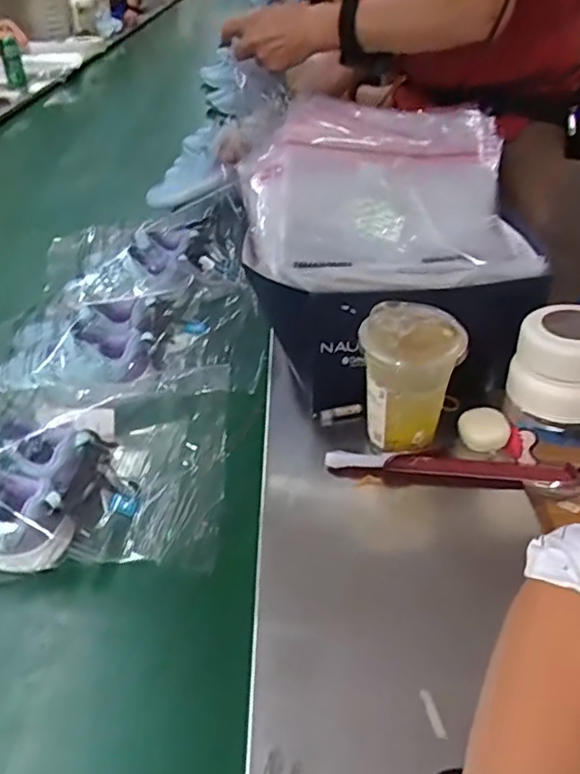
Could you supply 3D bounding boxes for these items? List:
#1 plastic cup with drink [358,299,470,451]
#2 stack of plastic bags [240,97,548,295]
[{"bbox_3d":[0.110,-0.002,0.577,0.087,0.131,0.079,9,38,13],"label":"plastic cup with drink"},{"bbox_3d":[0.120,-0.236,0.775,0.350,0.250,0.064,0,-1,1],"label":"stack of plastic bags"}]

